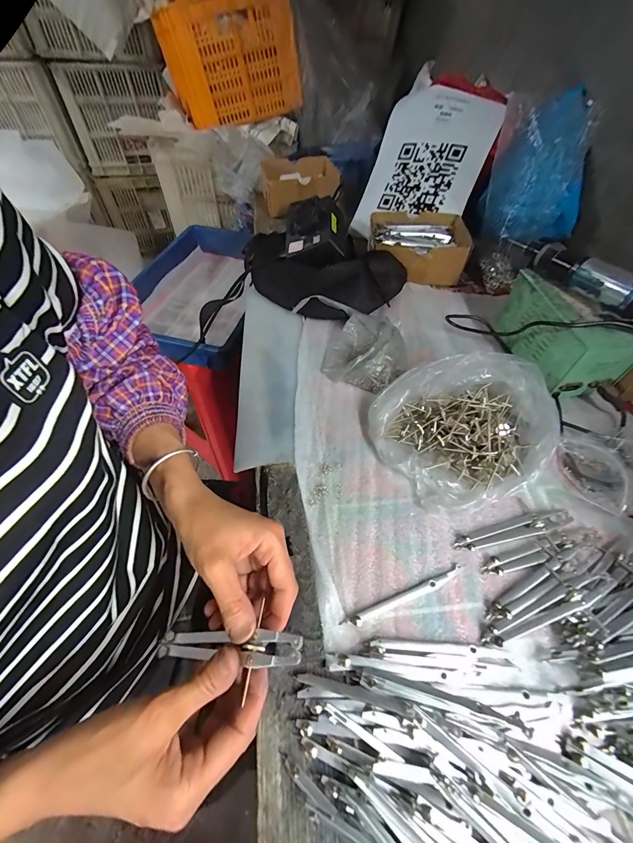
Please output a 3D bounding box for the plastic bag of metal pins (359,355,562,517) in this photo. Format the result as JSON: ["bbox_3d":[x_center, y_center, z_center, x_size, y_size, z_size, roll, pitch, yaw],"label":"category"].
[{"bbox_3d":[0.169,0.001,0.399,0.197,0.057,0.179,-22,58,-16],"label":"plastic bag of metal pins"}]

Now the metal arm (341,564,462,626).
[{"bbox_3d":[0.081,0.159,0.311,0.124,0.013,0.009,-18,56,-14],"label":"metal arm"}]

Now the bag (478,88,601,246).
[{"bbox_3d":[0.367,-0.414,0.577,0.170,0.202,0.140,-31,60,-21],"label":"bag"}]

